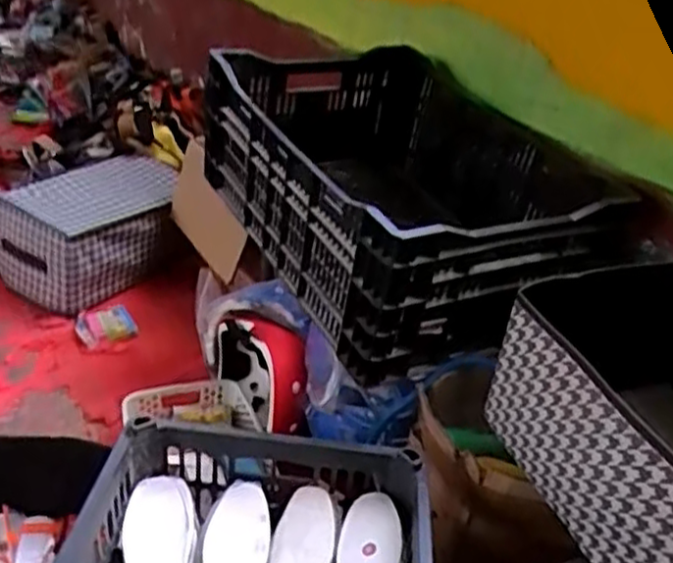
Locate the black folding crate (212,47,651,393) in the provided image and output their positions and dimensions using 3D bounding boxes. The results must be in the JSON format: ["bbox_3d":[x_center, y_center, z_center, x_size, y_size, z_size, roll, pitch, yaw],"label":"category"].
[{"bbox_3d":[0.103,-0.133,1.112,0.428,0.253,0.630,-14,34,-25],"label":"black folding crate"}]

